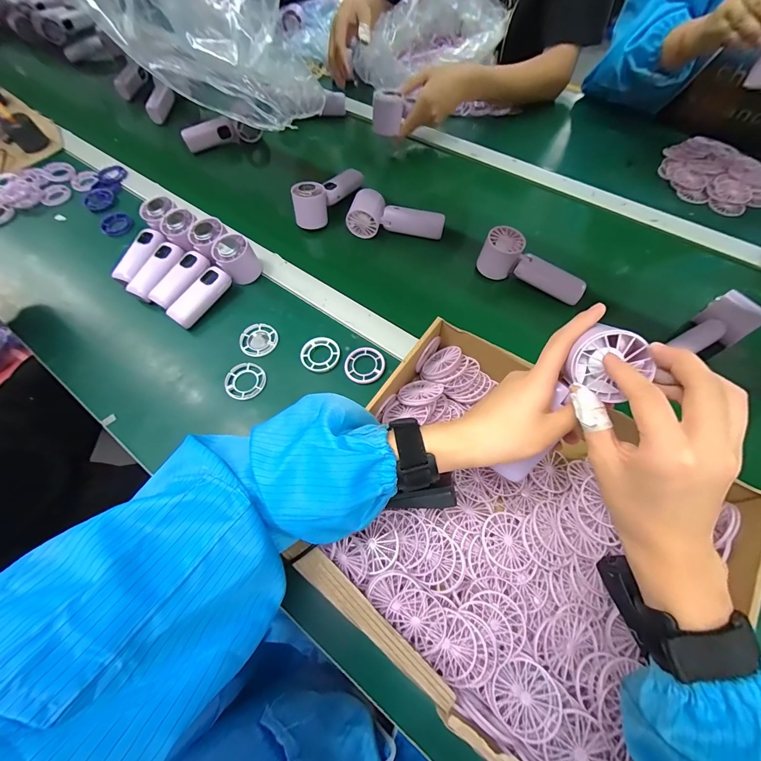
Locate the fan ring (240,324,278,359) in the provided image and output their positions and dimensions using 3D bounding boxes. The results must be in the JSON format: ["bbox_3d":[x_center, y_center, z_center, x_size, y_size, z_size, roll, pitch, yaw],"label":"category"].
[{"bbox_3d":[-0.173,-0.057,0.487,0.052,0.007,0.052,-1,64,2],"label":"fan ring"}]

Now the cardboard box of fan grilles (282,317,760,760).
[{"bbox_3d":[0.132,0.124,0.333,0.370,0.083,0.336,32,70,16],"label":"cardboard box of fan grilles"}]

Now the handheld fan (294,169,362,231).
[{"bbox_3d":[-0.092,-0.328,0.596,0.049,0.057,0.154,30,69,16],"label":"handheld fan"}]

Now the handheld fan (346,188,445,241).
[{"bbox_3d":[0.028,-0.269,0.567,0.153,0.044,0.057,12,65,8],"label":"handheld fan"}]

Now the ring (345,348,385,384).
[{"bbox_3d":[-0.021,-0.021,0.461,0.053,0.005,0.054,-1,64,2],"label":"ring"}]

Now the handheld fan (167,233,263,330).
[{"bbox_3d":[-0.247,-0.148,0.508,0.053,0.055,0.155,26,68,14],"label":"handheld fan"}]

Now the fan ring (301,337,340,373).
[{"bbox_3d":[-0.083,-0.036,0.470,0.053,0.007,0.051,-1,64,2],"label":"fan ring"}]

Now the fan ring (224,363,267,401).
[{"bbox_3d":[-0.179,0.001,0.457,0.050,0.007,0.052,-1,64,2],"label":"fan ring"}]

